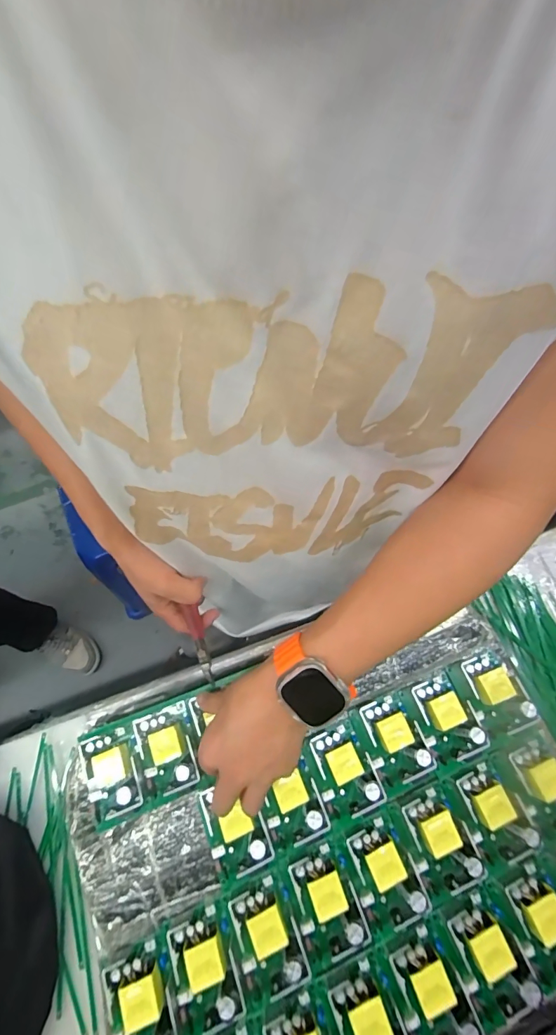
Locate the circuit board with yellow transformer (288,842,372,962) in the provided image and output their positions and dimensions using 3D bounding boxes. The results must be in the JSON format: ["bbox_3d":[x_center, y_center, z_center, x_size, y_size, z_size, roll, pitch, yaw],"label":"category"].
[{"bbox_3d":[0.045,0.342,0.365,0.048,0.028,0.073,-22,70,-7],"label":"circuit board with yellow transformer"}]

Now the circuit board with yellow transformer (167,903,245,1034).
[{"bbox_3d":[-0.066,0.389,0.353,0.054,0.030,0.071,-25,70,-8],"label":"circuit board with yellow transformer"}]

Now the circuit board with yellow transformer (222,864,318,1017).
[{"bbox_3d":[-0.010,0.373,0.360,0.060,0.029,0.086,-20,70,-6],"label":"circuit board with yellow transformer"}]

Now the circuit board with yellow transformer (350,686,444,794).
[{"bbox_3d":[0.122,0.223,0.412,0.058,0.029,0.089,-24,70,-8],"label":"circuit board with yellow transformer"}]

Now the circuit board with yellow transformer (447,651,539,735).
[{"bbox_3d":[0.228,0.179,0.426,0.058,0.033,0.074,-24,70,-8],"label":"circuit board with yellow transformer"}]

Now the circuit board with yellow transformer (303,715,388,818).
[{"bbox_3d":[0.067,0.244,0.403,0.052,0.029,0.081,-30,71,-10],"label":"circuit board with yellow transformer"}]

